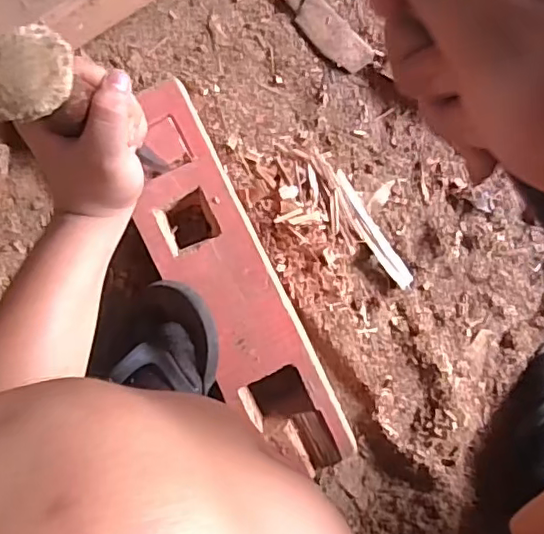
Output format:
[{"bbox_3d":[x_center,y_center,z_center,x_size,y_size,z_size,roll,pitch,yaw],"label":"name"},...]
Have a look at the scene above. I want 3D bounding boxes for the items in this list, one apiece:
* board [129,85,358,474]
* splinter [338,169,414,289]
[{"bbox_3d":[-0.041,0.026,0.578,0.108,0.057,0.408,-27,92,-5],"label":"board"},{"bbox_3d":[0.110,-0.037,0.626,0.021,0.009,0.144,-36,98,-4],"label":"splinter"}]

